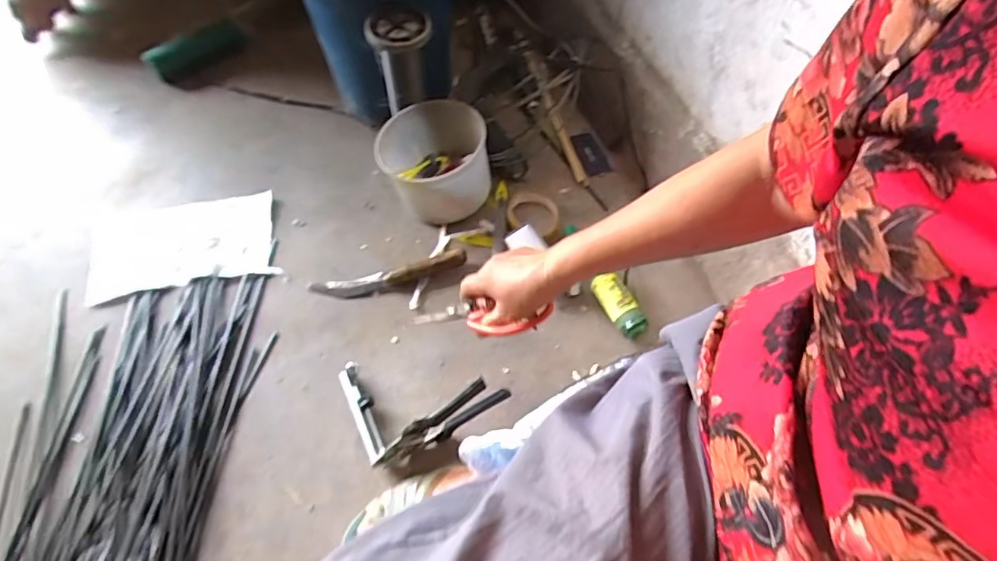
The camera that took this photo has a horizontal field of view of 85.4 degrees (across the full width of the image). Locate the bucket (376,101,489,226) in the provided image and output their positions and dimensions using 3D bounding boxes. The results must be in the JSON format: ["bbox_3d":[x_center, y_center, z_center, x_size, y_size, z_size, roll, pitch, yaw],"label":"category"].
[{"bbox_3d":[-0.098,-0.177,0.834,0.155,0.121,0.168,-1,58,1],"label":"bucket"}]

